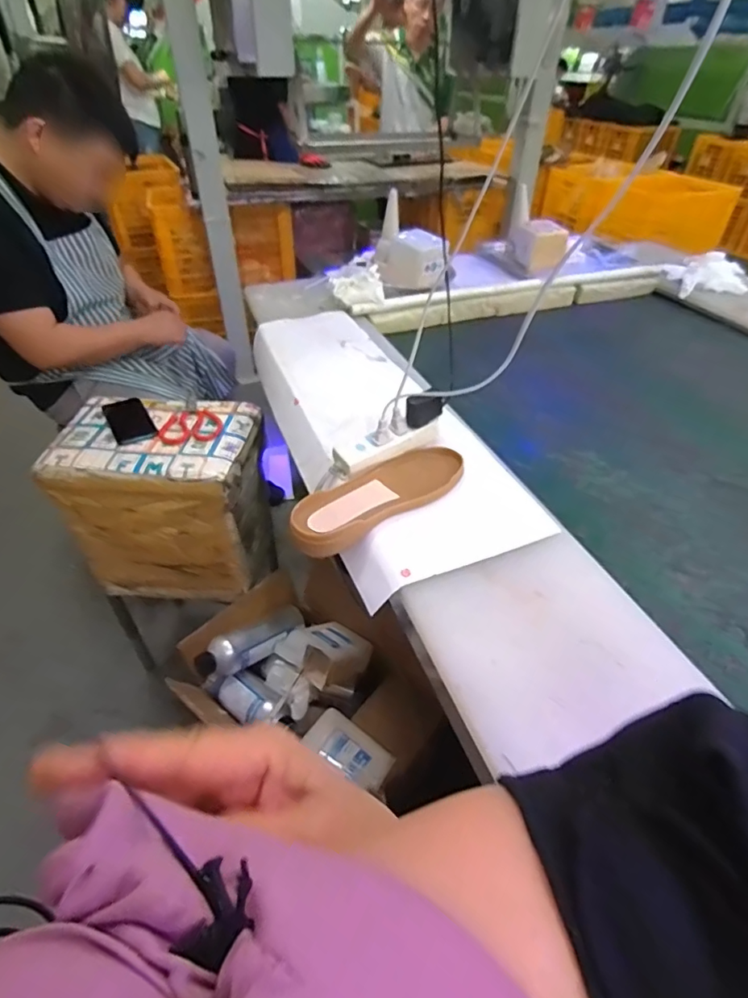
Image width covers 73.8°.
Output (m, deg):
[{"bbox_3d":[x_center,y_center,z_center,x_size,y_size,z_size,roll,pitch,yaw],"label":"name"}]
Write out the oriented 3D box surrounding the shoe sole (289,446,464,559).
[{"bbox_3d":[0.007,-0.010,0.671,0.275,0.034,0.089,-27,50,-27],"label":"shoe sole"}]

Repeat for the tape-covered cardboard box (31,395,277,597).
[{"bbox_3d":[-0.426,0.006,1.086,0.365,0.370,0.246,4,43,3],"label":"tape-covered cardboard box"}]

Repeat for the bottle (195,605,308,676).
[{"bbox_3d":[-0.259,0.303,1.065,0.237,0.066,0.081,-27,50,-27],"label":"bottle"}]

